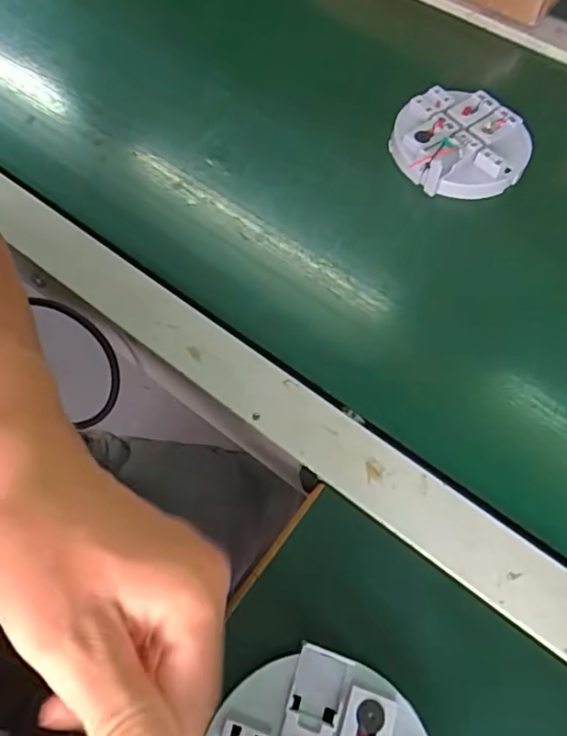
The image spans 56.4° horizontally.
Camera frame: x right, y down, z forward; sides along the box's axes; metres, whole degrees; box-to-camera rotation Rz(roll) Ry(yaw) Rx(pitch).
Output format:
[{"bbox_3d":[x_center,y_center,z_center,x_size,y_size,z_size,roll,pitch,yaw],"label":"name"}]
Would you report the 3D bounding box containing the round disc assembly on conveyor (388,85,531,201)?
[{"bbox_3d":[0.134,-0.173,0.401,0.100,0.022,0.095,1,62,-1],"label":"round disc assembly on conveyor"}]

